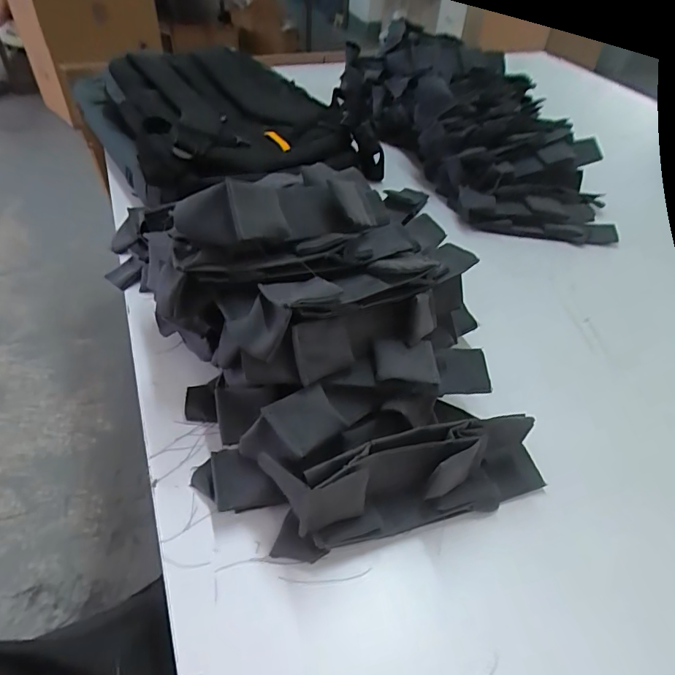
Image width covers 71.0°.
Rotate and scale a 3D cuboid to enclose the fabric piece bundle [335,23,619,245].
[{"bbox_3d":[0.226,-0.368,0.800,0.265,0.146,0.572,-12,47,-16],"label":"fabric piece bundle"}]

